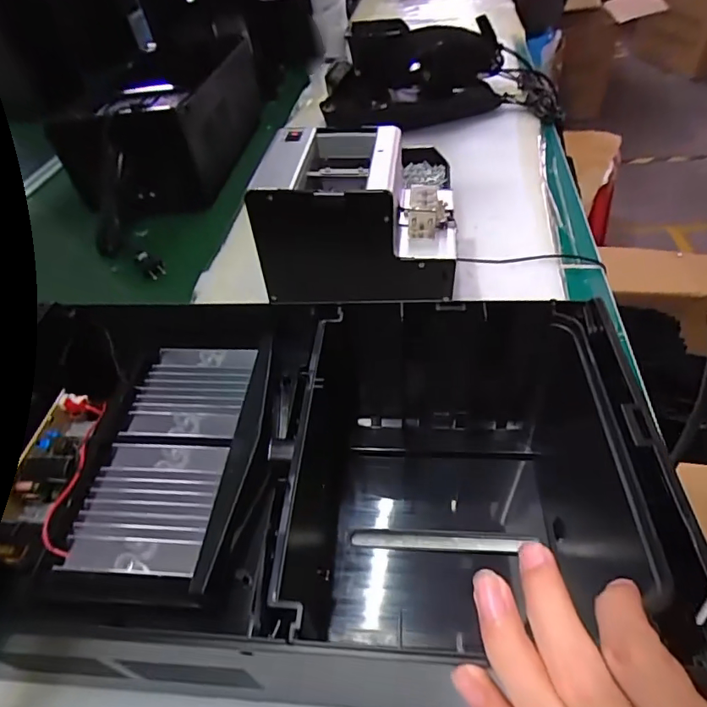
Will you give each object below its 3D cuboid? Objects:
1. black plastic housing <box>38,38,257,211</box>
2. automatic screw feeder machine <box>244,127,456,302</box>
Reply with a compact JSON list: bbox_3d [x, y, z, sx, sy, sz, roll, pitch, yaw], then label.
[{"bbox_3d":[-0.283,-0.380,0.794,0.183,0.139,0.377,-3,44,6],"label":"black plastic housing"},{"bbox_3d":[0.008,-0.125,0.484,0.178,0.142,0.126,0,44,9],"label":"automatic screw feeder machine"}]

